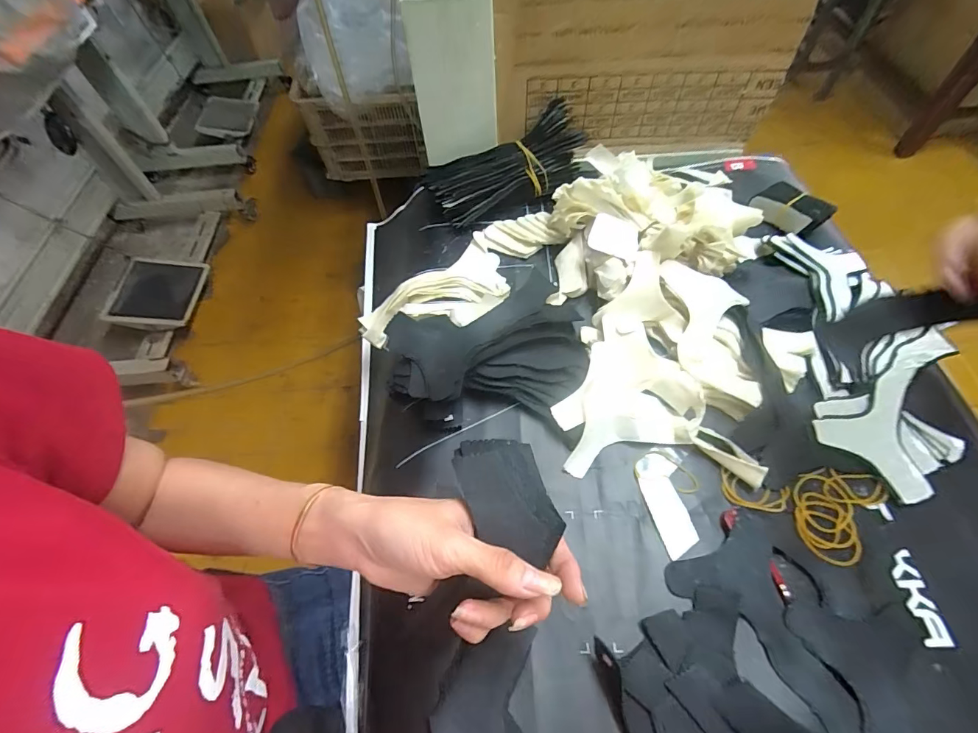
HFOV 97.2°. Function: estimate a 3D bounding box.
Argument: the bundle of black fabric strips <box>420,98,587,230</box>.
[{"bbox_3d":[0.020,-0.245,0.546,0.205,0.078,0.079,-19,59,13],"label":"bundle of black fabric strips"}]

